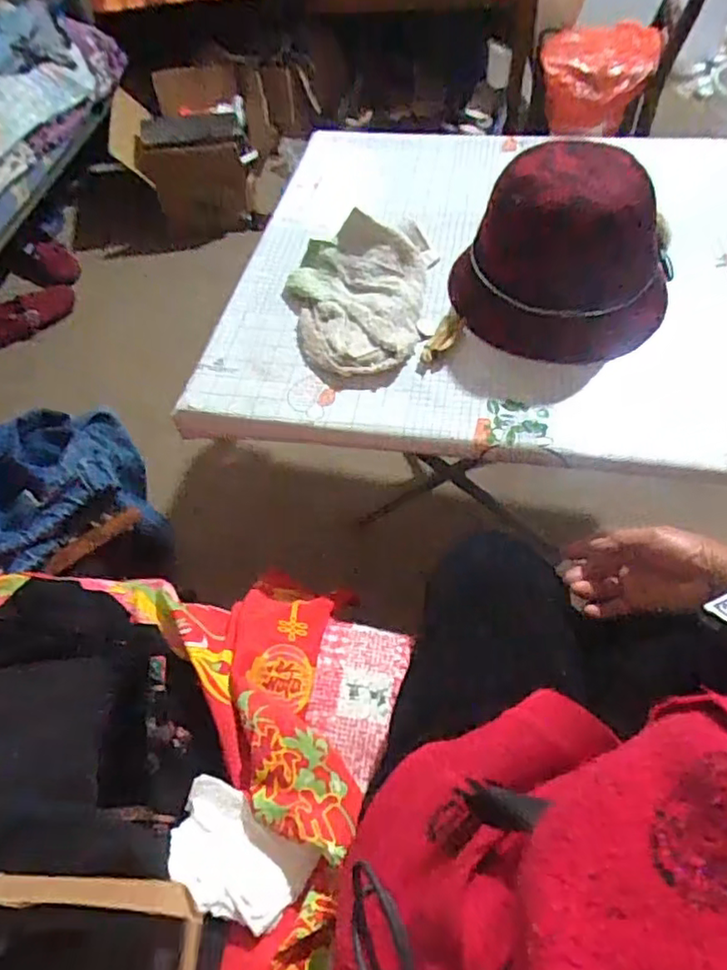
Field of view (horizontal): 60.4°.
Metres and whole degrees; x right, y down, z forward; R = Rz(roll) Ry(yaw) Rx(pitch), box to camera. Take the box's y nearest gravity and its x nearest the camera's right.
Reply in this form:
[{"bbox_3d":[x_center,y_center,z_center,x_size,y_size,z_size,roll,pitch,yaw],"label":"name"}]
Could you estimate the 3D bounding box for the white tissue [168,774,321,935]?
[{"bbox_3d":[-0.102,0.292,0.493,0.108,0.044,0.074,23,59,19],"label":"white tissue"}]

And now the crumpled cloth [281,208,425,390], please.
[{"bbox_3d":[-0.019,-0.212,0.711,0.166,0.084,0.212,4,55,7],"label":"crumpled cloth"}]

